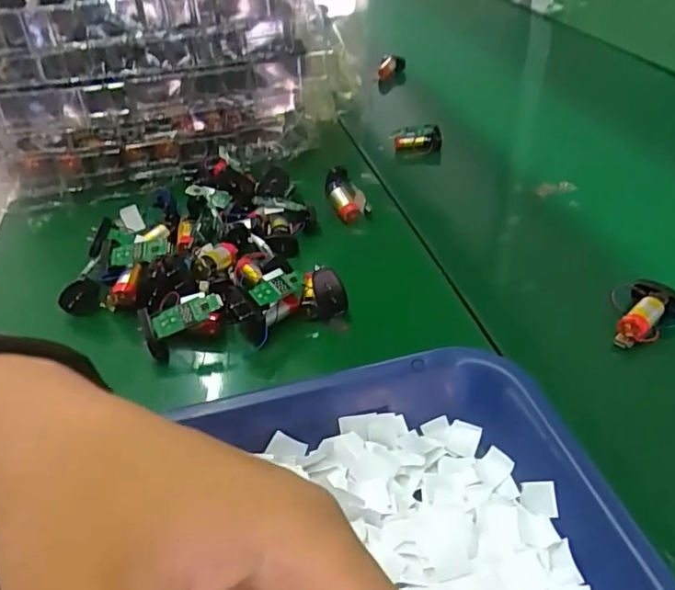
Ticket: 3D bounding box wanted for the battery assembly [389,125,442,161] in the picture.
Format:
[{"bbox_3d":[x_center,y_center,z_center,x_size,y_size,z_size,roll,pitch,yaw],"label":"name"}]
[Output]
[{"bbox_3d":[0.081,-0.159,0.566,0.050,0.032,0.013,0,41,8],"label":"battery assembly"}]

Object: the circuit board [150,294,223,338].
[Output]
[{"bbox_3d":[-0.094,0.013,0.342,0.045,0.014,0.004,-21,7,0],"label":"circuit board"}]

